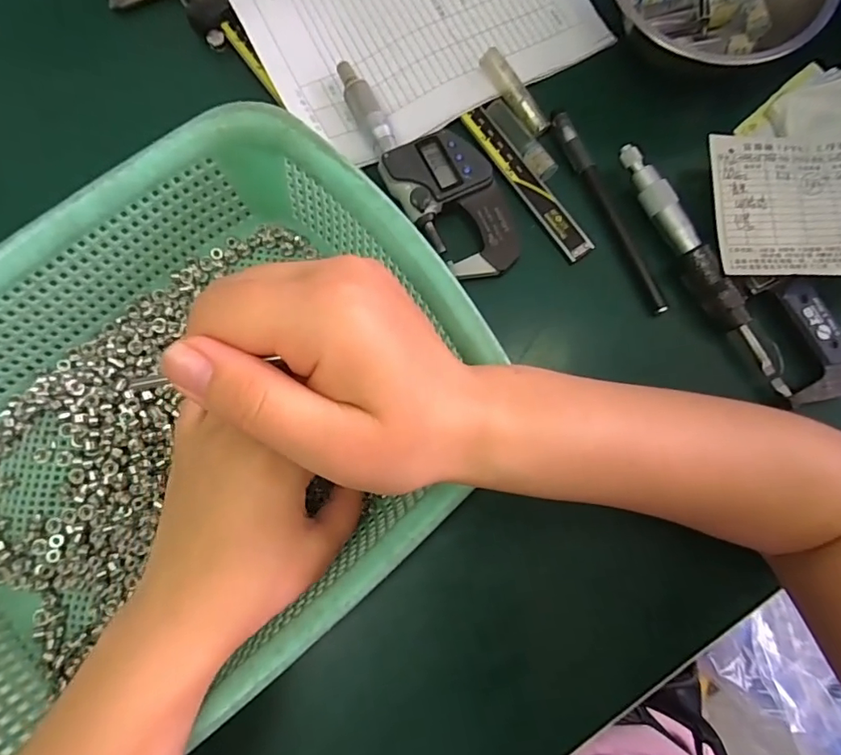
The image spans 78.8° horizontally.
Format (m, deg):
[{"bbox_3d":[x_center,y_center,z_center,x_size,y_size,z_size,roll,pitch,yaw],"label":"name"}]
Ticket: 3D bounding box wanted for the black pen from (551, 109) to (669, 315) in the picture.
[{"bbox_3d":[0.114,-0.102,0.310,0.010,0.009,0.139,-25,82,-5],"label":"black pen"}]

